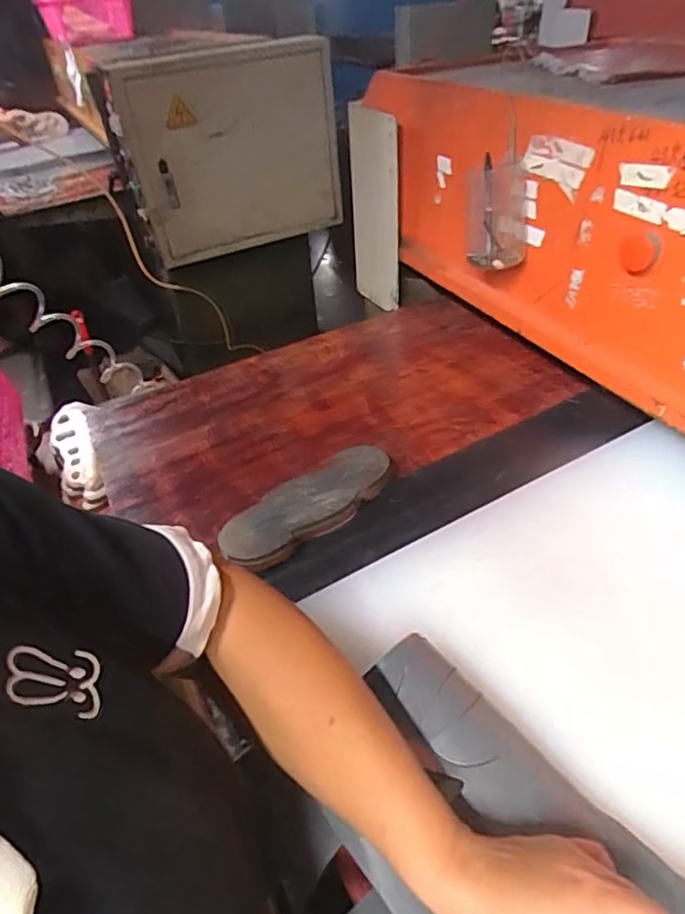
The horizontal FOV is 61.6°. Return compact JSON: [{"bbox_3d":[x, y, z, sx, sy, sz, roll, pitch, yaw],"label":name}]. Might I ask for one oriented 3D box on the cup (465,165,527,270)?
[{"bbox_3d":[0.192,-0.298,0.714,0.079,0.114,0.065,5,38,11],"label":"cup"}]

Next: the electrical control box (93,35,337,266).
[{"bbox_3d":[-0.324,-0.877,1.650,0.643,0.506,0.208,-8,37,-6],"label":"electrical control box"}]

